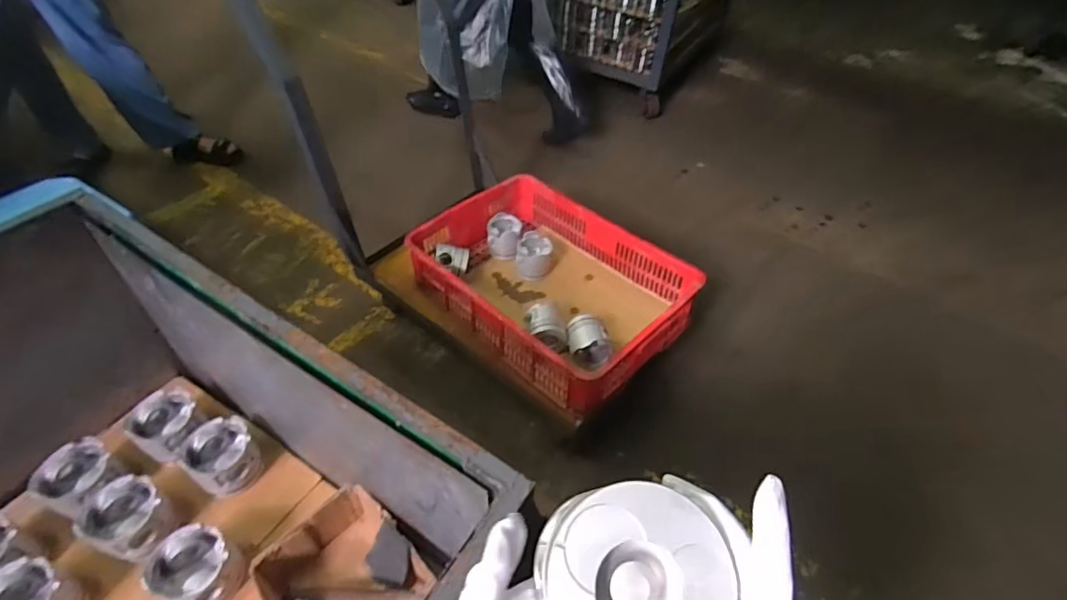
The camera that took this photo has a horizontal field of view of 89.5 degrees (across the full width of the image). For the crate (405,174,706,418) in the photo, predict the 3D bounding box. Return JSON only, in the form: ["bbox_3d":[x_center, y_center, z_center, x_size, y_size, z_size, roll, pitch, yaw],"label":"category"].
[{"bbox_3d":[0.033,-0.039,1.348,0.627,0.187,0.415,36,53,26],"label":"crate"}]

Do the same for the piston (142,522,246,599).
[{"bbox_3d":[-0.464,0.376,0.745,0.099,0.081,0.095,3,46,-3],"label":"piston"}]

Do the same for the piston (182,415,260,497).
[{"bbox_3d":[-0.489,0.245,0.850,0.097,0.073,0.093,3,46,-3],"label":"piston"}]

